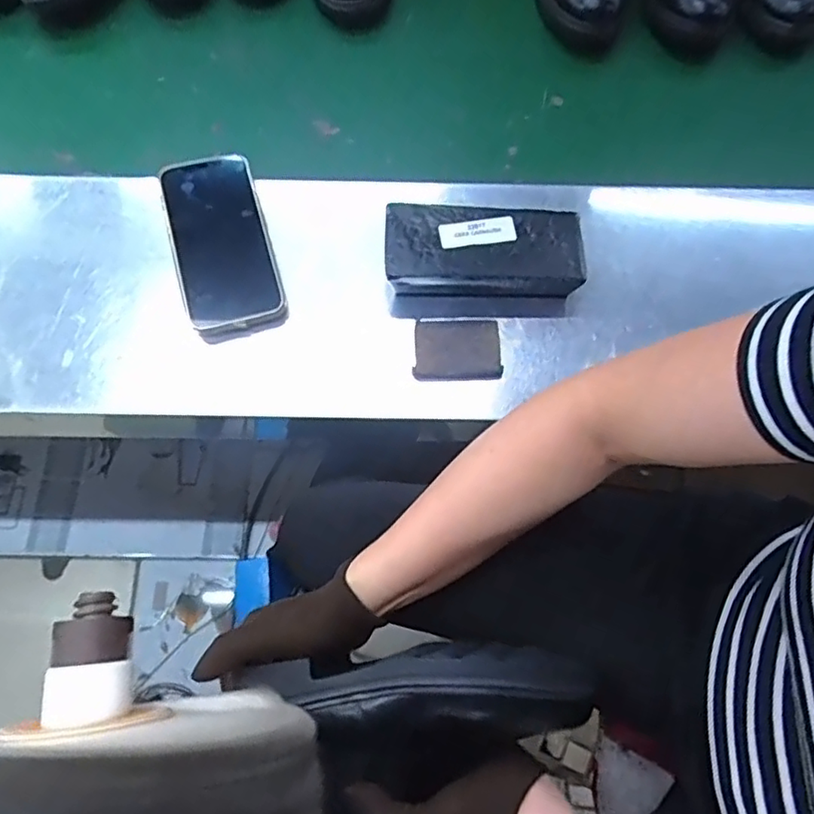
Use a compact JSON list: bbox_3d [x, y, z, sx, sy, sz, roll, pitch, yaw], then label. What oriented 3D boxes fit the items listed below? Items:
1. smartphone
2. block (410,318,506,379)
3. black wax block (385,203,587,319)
[{"bbox_3d":[-0.158,-0.144,0.507,0.078,0.012,0.157,-15,78,-8],"label":"smartphone"},{"bbox_3d":[0.041,-0.048,0.488,0.068,0.010,0.049,3,70,0],"label":"block"},{"bbox_3d":[0.063,-0.122,0.499,0.160,0.043,0.077,1,71,-1],"label":"black wax block"}]

